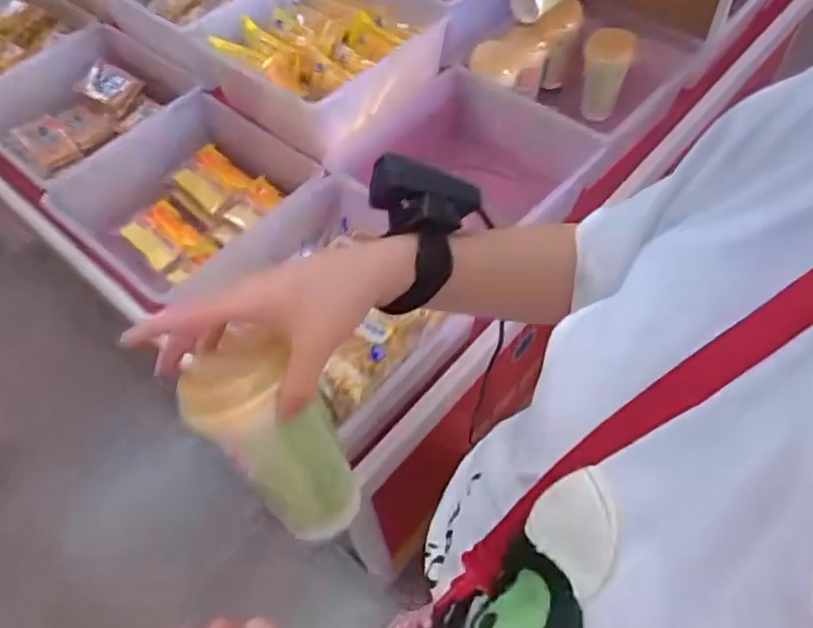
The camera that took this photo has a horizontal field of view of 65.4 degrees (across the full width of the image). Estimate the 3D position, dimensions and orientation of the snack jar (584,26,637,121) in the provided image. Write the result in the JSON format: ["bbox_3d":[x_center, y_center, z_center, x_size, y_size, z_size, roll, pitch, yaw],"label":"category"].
[{"bbox_3d":[0.338,-0.409,1.081,0.070,0.147,0.066,-1,57,2],"label":"snack jar"}]

